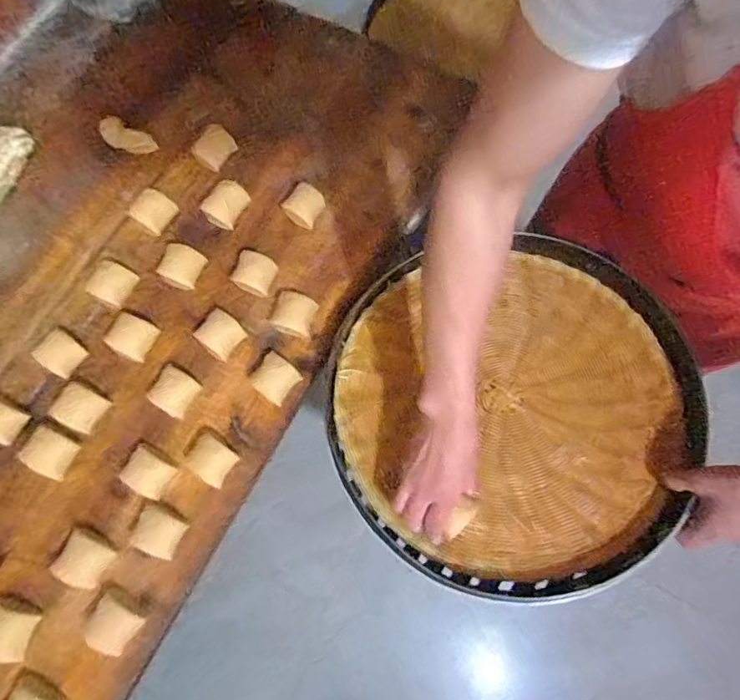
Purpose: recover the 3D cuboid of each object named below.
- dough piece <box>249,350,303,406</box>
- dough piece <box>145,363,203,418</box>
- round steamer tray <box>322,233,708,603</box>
[{"bbox_3d":[-0.130,0.038,0.664,0.056,0.020,0.052,38,76,12],"label":"dough piece"},{"bbox_3d":[-0.265,0.056,0.661,0.055,0.045,0.061,21,73,8],"label":"dough piece"},{"bbox_3d":[0.176,0.054,0.631,0.444,0.063,0.459,1,71,-2],"label":"round steamer tray"}]

